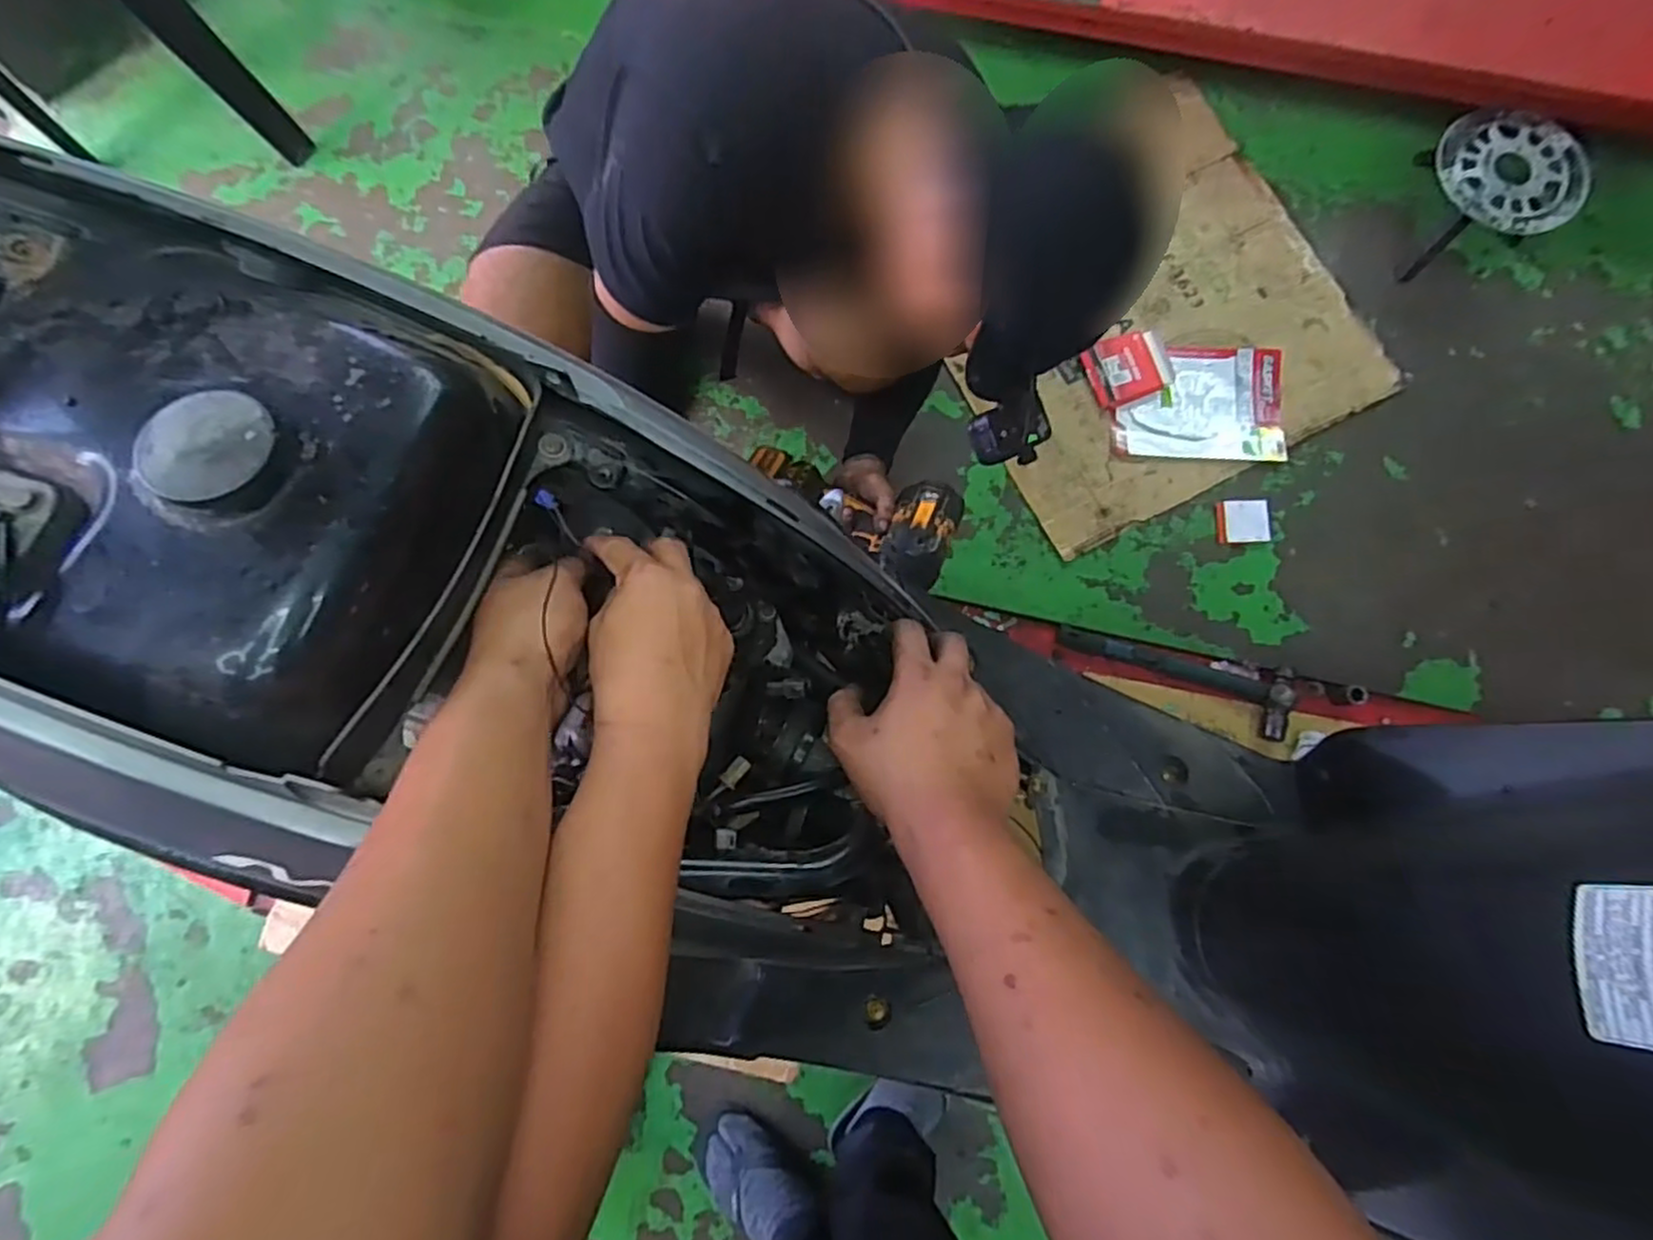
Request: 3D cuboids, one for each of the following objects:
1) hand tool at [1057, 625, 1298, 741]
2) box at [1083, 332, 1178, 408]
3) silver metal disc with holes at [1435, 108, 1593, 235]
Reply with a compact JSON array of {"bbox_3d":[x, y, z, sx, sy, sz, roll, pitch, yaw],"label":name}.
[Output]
[{"bbox_3d":[0.450,0.066,0.954,0.298,0.037,0.085,20,81,4],"label":"hand tool"},{"bbox_3d":[0.485,-0.407,1.180,0.121,0.031,0.105,-23,81,-2],"label":"box"},{"bbox_3d":[1.026,-0.675,1.100,0.212,0.023,0.191,39,81,11],"label":"silver metal disc with holes"}]

